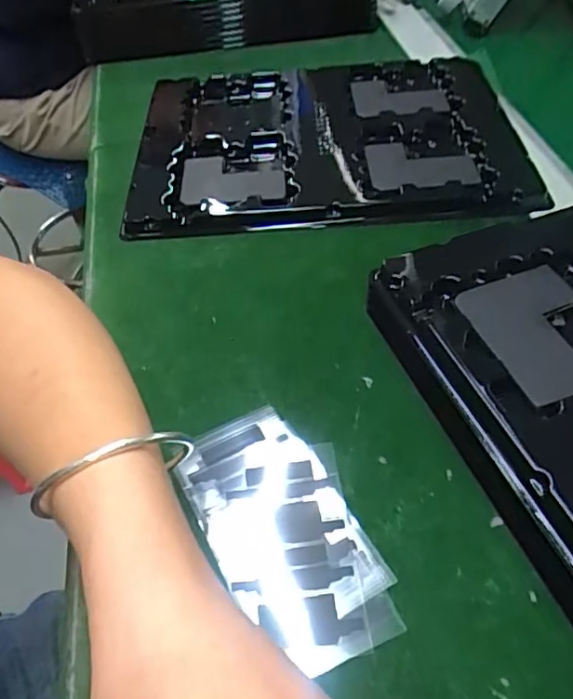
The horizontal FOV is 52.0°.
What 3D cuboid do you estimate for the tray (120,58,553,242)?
[{"bbox_3d":[0.022,-0.180,0.477,0.292,0.028,0.238,-3,48,3],"label":"tray"}]

